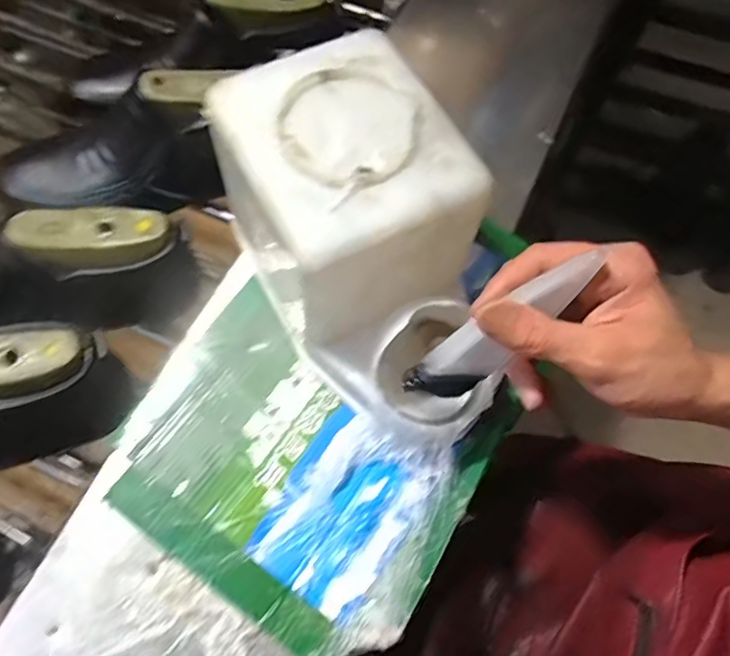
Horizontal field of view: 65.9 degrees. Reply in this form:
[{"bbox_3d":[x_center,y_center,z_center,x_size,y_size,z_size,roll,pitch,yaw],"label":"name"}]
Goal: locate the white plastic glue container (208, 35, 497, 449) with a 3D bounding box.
[{"bbox_3d":[0.005,-0.044,0.390,0.137,0.168,0.237,-28,69,-12],"label":"white plastic glue container"}]

